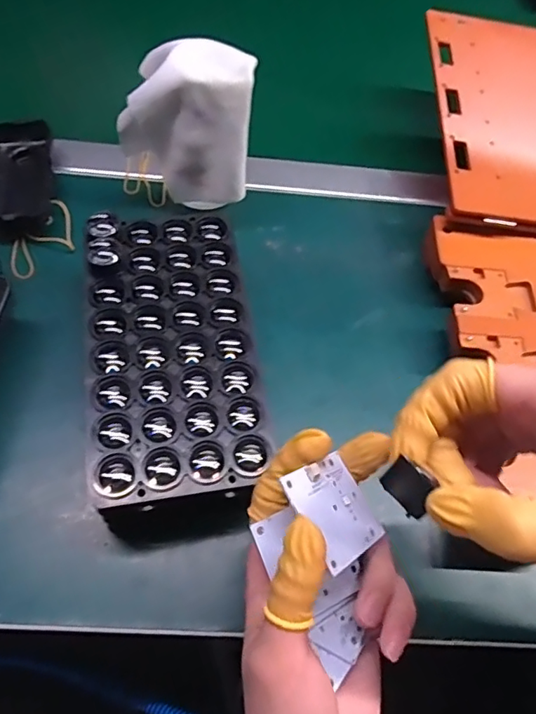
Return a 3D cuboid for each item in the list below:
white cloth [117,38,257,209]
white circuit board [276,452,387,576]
[{"bbox_3d":[-0.055,-0.181,0.403,0.092,0.102,0.069,16,60,4],"label":"white cloth"},{"bbox_3d":[0.031,0.068,0.237,0.044,0.004,0.041,-12,66,-51],"label":"white circuit board"}]

